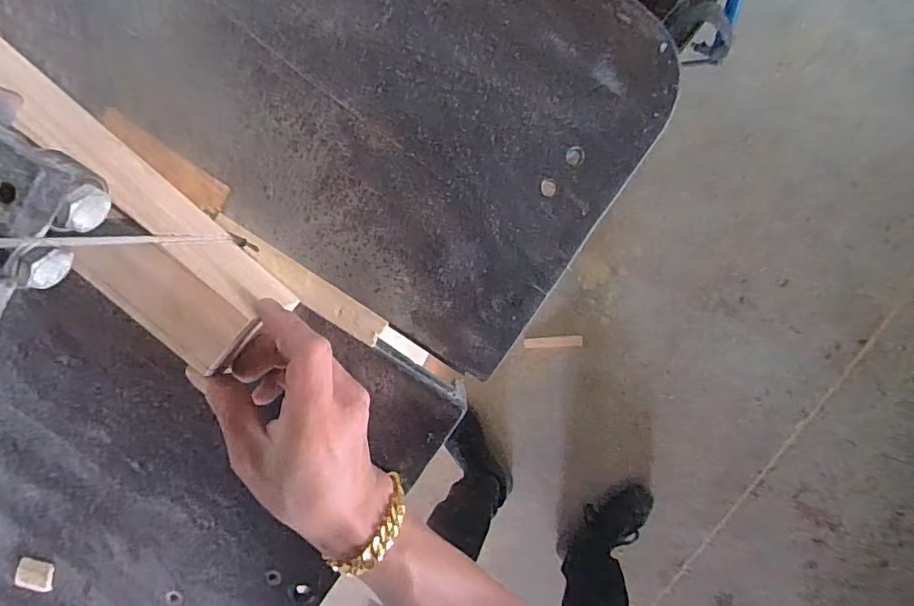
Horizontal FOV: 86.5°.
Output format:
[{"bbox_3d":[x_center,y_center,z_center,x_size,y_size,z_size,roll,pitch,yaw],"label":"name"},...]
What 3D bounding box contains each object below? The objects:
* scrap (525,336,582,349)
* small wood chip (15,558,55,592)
[{"bbox_3d":[0.214,0.087,1.077,0.124,0.006,0.024,-5,100,12],"label":"scrap"},{"bbox_3d":[-0.292,0.189,0.337,0.024,0.005,0.020,15,97,0],"label":"small wood chip"}]

